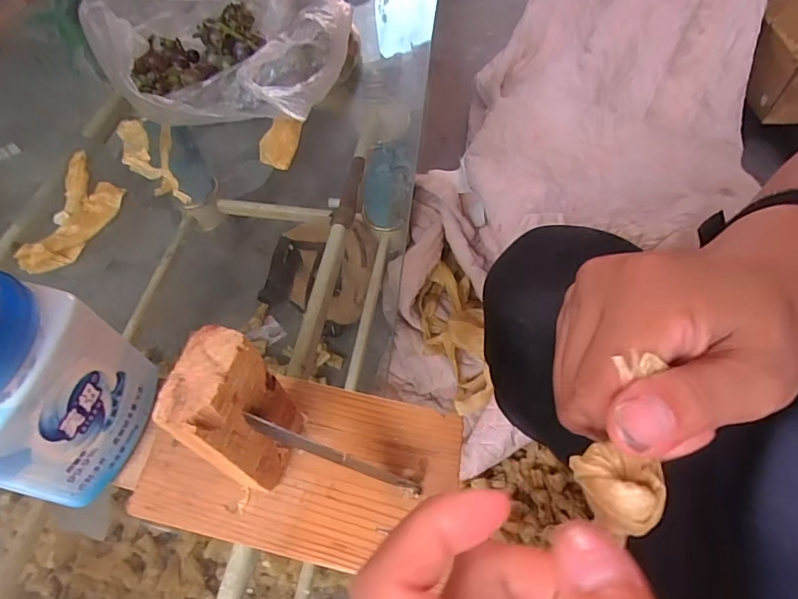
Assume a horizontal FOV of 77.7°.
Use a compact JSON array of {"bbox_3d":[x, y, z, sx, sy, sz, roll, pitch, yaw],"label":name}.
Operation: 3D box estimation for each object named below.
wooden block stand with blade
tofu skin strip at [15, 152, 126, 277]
[{"bbox_3d":[-0.048,0.062,0.222,0.156,0.098,0.086,10,59,8],"label":"wooden block stand with blade"},{"bbox_3d":[-0.257,-0.073,0.400,0.050,0.017,0.120,-1,58,1],"label":"tofu skin strip"}]

